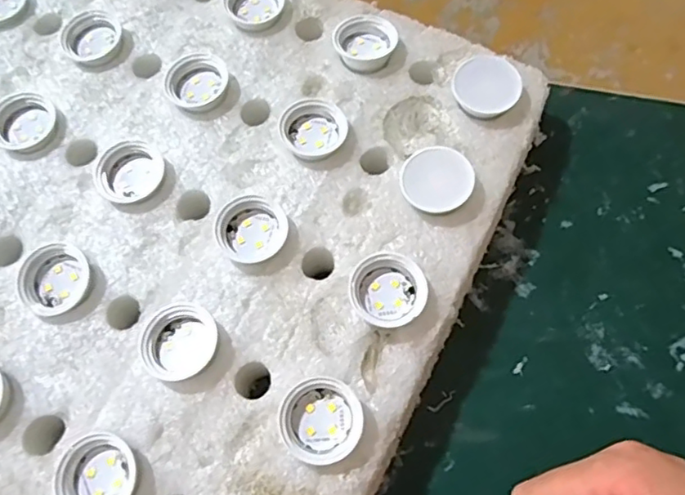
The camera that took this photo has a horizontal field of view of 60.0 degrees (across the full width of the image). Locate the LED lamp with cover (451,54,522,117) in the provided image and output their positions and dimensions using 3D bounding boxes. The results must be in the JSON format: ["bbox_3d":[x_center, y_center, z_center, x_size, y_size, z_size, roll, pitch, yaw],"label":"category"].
[{"bbox_3d":[0.074,-0.082,0.308,0.034,0.014,0.031,-1,66,2],"label":"LED lamp with cover"}]

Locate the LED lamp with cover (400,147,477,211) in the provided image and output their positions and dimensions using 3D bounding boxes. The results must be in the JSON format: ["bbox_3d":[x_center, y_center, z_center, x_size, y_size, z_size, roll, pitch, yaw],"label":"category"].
[{"bbox_3d":[0.045,-0.032,0.288,0.034,0.012,0.030,20,69,11],"label":"LED lamp with cover"}]

